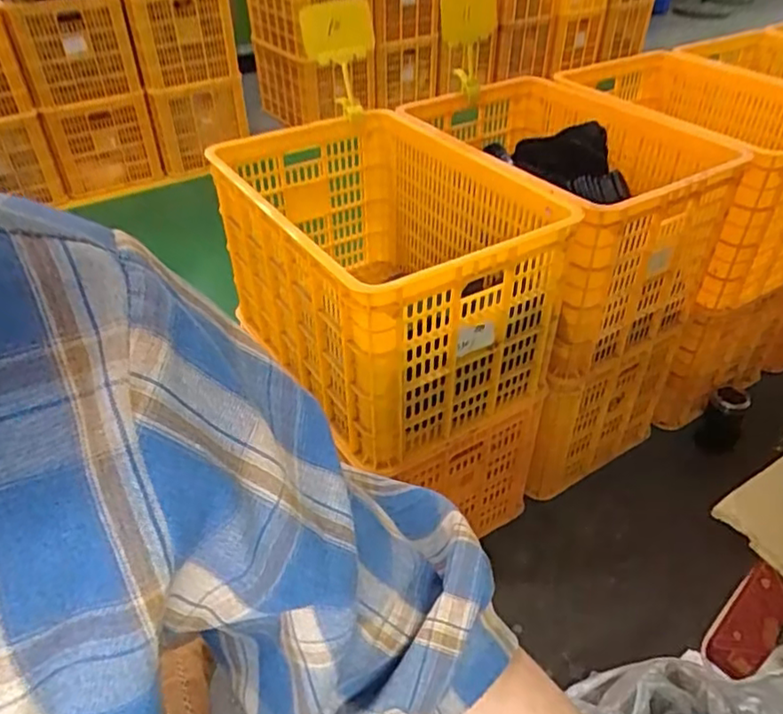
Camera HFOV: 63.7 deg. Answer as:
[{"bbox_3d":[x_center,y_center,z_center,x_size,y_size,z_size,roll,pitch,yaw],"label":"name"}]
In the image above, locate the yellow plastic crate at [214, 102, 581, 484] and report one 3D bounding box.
[{"bbox_3d":[-0.042,-0.201,1.229,0.430,0.347,0.719,-22,44,-23],"label":"yellow plastic crate"}]

